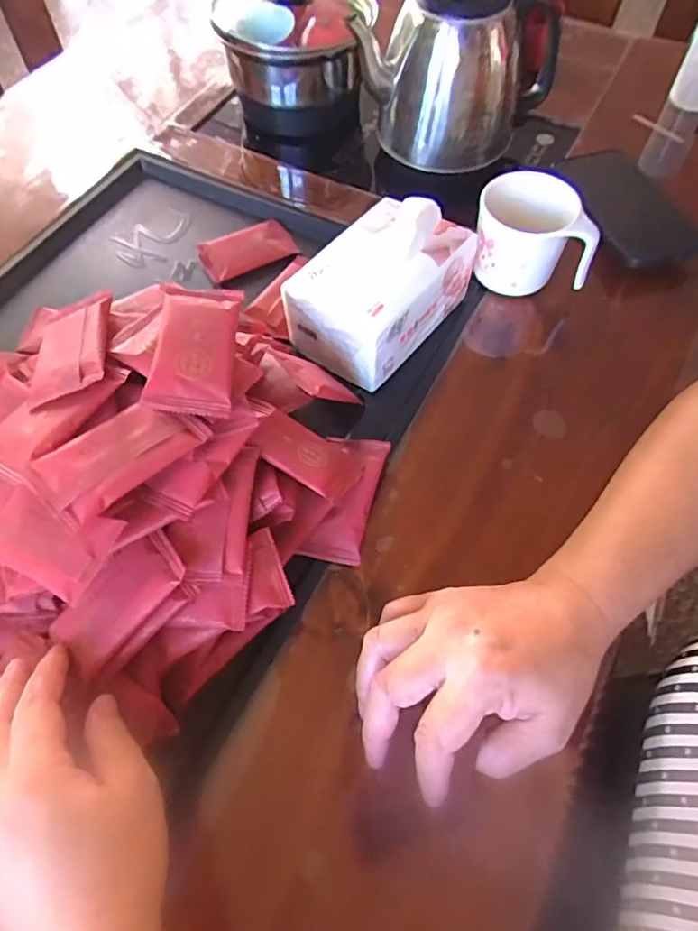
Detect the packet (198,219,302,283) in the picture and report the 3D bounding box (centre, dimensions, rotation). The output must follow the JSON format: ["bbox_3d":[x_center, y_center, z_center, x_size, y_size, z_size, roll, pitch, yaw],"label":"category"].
[{"bbox_3d":[-0.097,-0.206,0.547,0.085,0.010,0.044,-28,84,-10],"label":"packet"}]

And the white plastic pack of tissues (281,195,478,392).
[{"bbox_3d":[0.028,-0.144,0.459,0.088,0.084,0.135,37,67,17],"label":"white plastic pack of tissues"}]

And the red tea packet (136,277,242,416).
[{"bbox_3d":[-0.094,-0.073,0.351,0.048,0.014,0.091,1,61,0],"label":"red tea packet"}]

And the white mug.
[{"bbox_3d":[0.150,-0.190,0.477,0.091,0.068,0.069,1,61,0],"label":"white mug"}]

